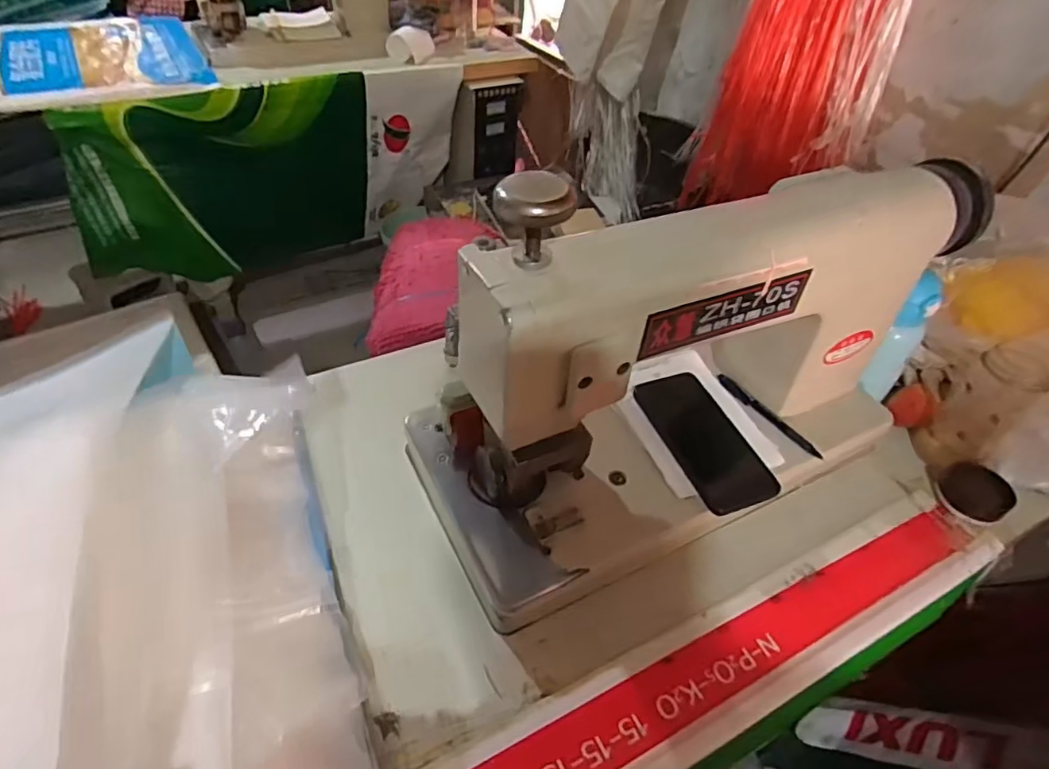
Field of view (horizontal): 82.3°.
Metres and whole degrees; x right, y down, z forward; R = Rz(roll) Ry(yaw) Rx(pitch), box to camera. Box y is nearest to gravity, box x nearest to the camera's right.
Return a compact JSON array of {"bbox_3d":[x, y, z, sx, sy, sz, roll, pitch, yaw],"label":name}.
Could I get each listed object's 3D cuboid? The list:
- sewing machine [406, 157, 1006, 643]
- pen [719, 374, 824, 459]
[{"bbox_3d":[0.179,-0.047,0.571,0.547,0.307,0.195,-19,49,-21],"label":"sewing machine"},{"bbox_3d":[0.268,0.034,0.662,0.017,0.013,0.139,-26,52,-26],"label":"pen"}]

